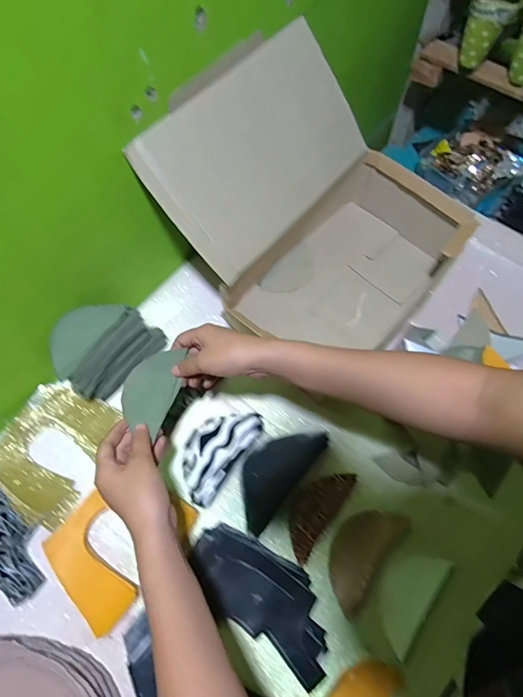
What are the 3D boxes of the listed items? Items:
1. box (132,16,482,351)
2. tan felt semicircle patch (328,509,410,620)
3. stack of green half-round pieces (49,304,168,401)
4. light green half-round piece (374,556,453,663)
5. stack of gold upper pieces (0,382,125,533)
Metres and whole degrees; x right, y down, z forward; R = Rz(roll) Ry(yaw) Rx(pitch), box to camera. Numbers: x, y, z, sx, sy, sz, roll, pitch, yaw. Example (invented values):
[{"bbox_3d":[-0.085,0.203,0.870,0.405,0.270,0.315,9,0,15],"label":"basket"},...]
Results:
[{"bbox_3d":[0.076,-0.171,0.558,0.340,0.262,0.336,37,71,16],"label":"box"},{"bbox_3d":[0.115,0.238,0.481,0.060,0.008,0.120,33,70,15],"label":"tan felt semicircle patch"},{"bbox_3d":[-0.208,-0.004,0.558,0.070,0.098,0.135,40,72,17],"label":"stack of green half-round pieces"},{"bbox_3d":[0.165,0.278,0.466,0.059,0.008,0.107,35,70,16],"label":"light green half-round piece"},{"bbox_3d":[-0.280,0.133,0.546,0.128,0.027,0.159,21,67,10],"label":"stack of gold upper pieces"}]

